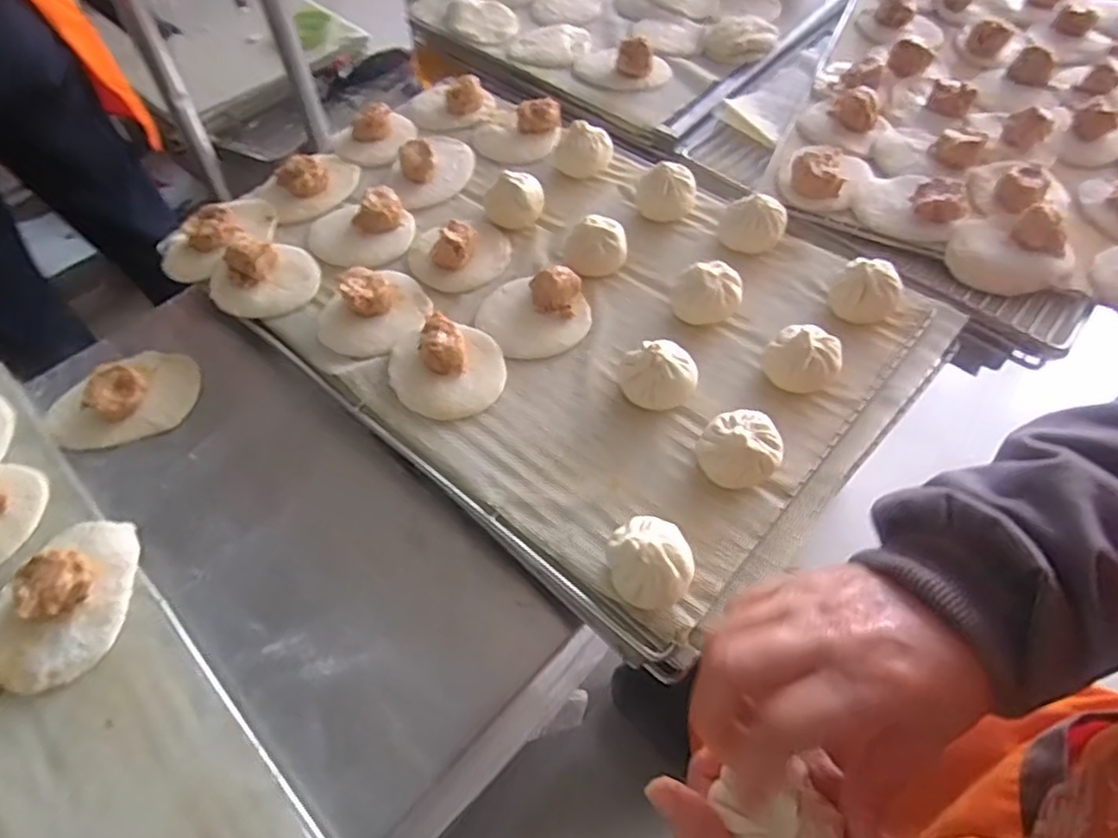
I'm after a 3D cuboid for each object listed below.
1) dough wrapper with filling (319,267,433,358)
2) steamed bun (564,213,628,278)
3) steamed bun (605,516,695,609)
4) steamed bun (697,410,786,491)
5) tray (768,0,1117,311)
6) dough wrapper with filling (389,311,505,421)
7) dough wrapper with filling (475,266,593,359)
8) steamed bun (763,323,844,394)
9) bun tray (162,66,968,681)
[{"bbox_3d":[-0.156,-0.094,0.571,0.091,0.028,0.082,-18,58,-12],"label":"dough wrapper with filling"},{"bbox_3d":[0.032,-0.149,0.603,0.055,0.039,0.050,3,56,2],"label":"steamed bun"},{"bbox_3d":[0.058,0.089,0.433,0.047,0.043,0.048,0,56,0],"label":"steamed bun"},{"bbox_3d":[0.126,0.021,0.479,0.049,0.037,0.046,0,56,0],"label":"steamed bun"},{"bbox_3d":[0.475,-0.352,0.729,0.392,0.041,0.566,21,58,13],"label":"tray"},{"bbox_3d":[-0.089,-0.044,0.535,0.087,0.030,0.086,0,56,0],"label":"dough wrapper with filling"},{"bbox_3d":[-0.022,-0.093,0.565,0.089,0.034,0.082,0,56,0],"label":"dough wrapper with filling"},{"bbox_3d":[0.188,-0.049,0.527,0.055,0.042,0.055,0,56,0],"label":"steamed bun"},{"bbox_3d":[-0.023,-0.136,0.604,0.618,0.046,0.410,35,63,22],"label":"bun tray"}]

